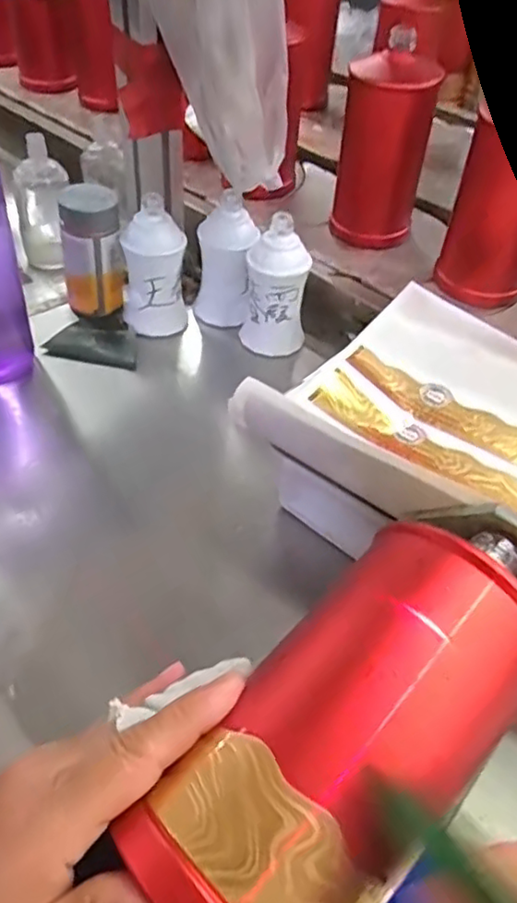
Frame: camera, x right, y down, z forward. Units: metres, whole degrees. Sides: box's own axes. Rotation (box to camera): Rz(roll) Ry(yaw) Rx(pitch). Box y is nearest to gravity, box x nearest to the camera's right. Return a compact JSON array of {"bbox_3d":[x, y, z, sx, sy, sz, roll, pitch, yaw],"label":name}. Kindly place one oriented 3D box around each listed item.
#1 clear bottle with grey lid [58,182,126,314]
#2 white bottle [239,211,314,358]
[{"bbox_3d":[-0.151,-0.182,0.577,0.055,0.106,0.044,-1,46,-6],"label":"clear bottle with grey lid"},{"bbox_3d":[0.015,-0.144,0.560,0.051,0.112,0.047,-11,48,-15],"label":"white bottle"}]

